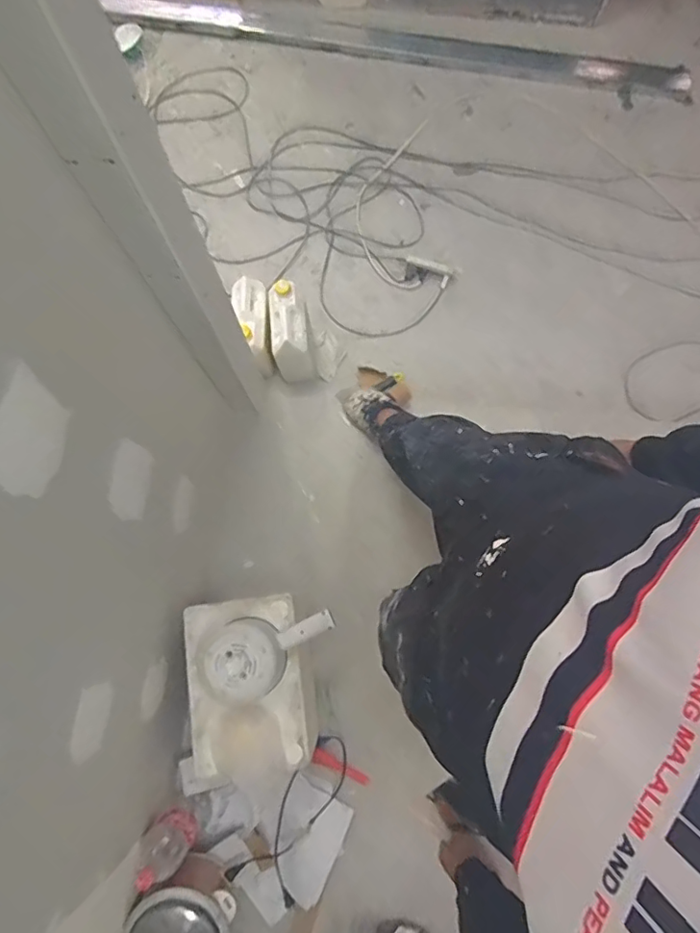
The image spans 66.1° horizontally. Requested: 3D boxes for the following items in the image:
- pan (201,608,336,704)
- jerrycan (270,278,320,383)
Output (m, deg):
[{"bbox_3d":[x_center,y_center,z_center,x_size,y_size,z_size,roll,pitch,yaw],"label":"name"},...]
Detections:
[{"bbox_3d":[-0.166,0.383,1.143,0.273,0.121,0.166,-26,79,-5],"label":"pan"},{"bbox_3d":[-0.162,-0.372,1.538,0.116,0.234,0.213,-10,78,-2],"label":"jerrycan"}]

